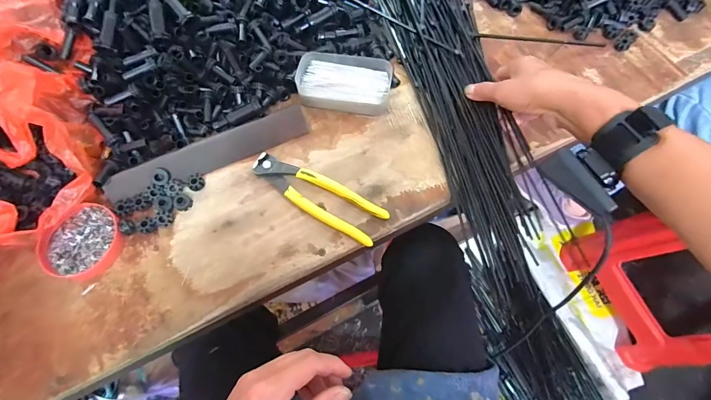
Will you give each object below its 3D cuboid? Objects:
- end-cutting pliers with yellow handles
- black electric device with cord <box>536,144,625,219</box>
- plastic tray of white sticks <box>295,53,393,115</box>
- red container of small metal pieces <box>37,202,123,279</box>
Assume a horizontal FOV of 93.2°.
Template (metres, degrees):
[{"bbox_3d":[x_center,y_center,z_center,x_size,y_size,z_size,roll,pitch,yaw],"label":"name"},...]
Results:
[{"bbox_3d":[-0.045,-0.006,0.390,0.165,0.014,0.047,28,70,11],"label":"end-cutting pliers with yellow handles"},{"bbox_3d":[0.212,-0.019,0.311,0.030,0.035,0.071,-29,70,-11],"label":"black electric device with cord"},{"bbox_3d":[-0.014,-0.154,0.441,0.118,0.031,0.071,11,68,5],"label":"plastic tray of white sticks"},{"bbox_3d":[-0.296,0.047,0.367,0.072,0.025,0.078,26,70,10],"label":"red container of small metal pieces"}]

